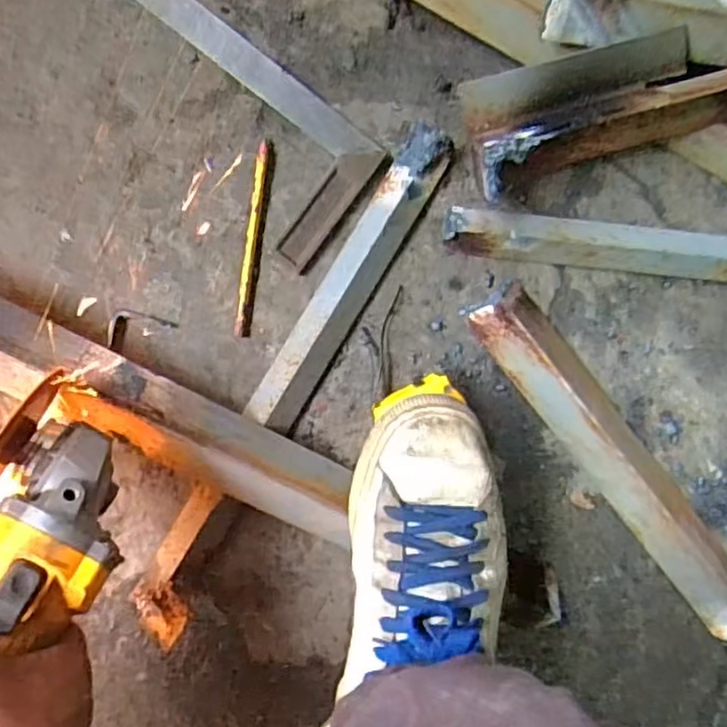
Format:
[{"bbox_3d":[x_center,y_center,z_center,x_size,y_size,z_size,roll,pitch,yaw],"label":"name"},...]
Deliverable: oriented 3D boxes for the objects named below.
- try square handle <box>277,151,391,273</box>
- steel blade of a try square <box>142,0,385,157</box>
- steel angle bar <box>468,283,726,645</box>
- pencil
[{"bbox_3d":[-0.023,-0.117,0.508,0.026,0.006,0.103,37,87,-9],"label":"try square handle"},{"bbox_3d":[-0.092,-0.220,0.494,0.234,0.010,0.024,36,87,-9],"label":"steel blade of a try square"},{"bbox_3d":[0.270,0.158,0.563,0.055,0.032,0.528,-41,99,-5],"label":"steel angle bar"},{"bbox_3d":[-0.081,-0.089,0.501,0.007,0.008,0.135,8,92,-10],"label":"pencil"}]

